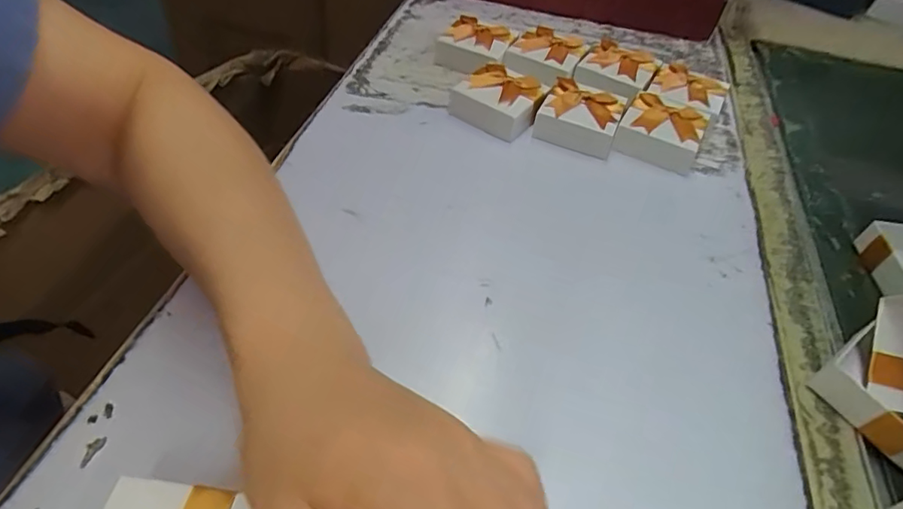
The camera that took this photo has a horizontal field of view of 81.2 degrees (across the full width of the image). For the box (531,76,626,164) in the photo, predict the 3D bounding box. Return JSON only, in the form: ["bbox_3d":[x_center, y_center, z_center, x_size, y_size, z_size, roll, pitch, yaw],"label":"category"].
[{"bbox_3d":[0.120,-0.127,0.493,0.073,0.031,0.077,21,49,12],"label":"box"}]

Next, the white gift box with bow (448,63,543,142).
[{"bbox_3d":[0.047,-0.146,0.508,0.077,0.038,0.075,36,53,23],"label":"white gift box with bow"}]

